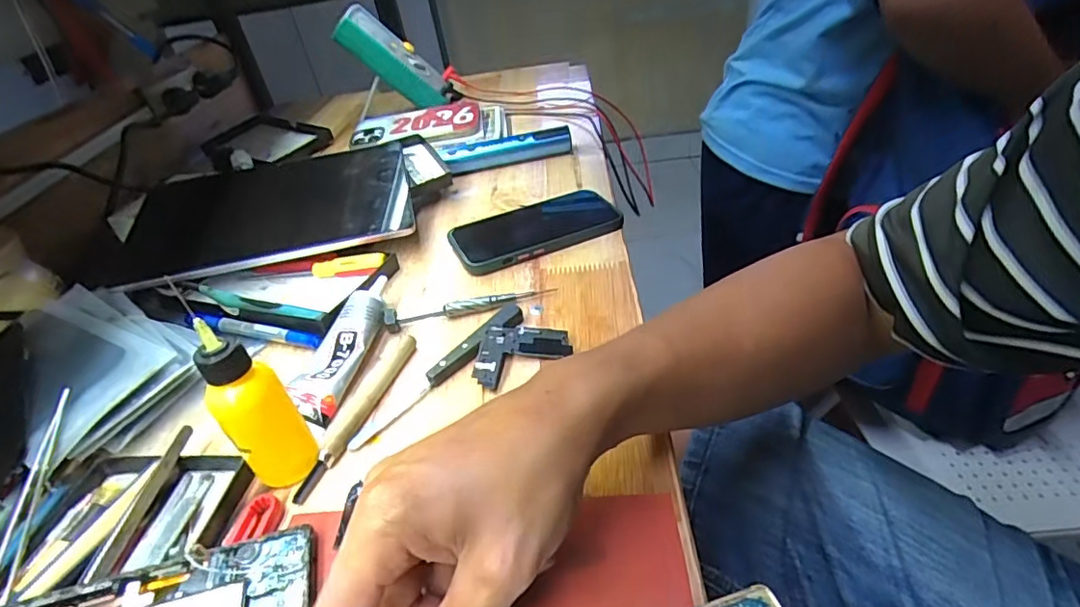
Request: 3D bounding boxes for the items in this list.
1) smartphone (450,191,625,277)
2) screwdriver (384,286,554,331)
[{"bbox_3d":[-0.007,-0.067,0.492,0.142,0.019,0.078,-22,39,-16],"label":"smartphone"},{"bbox_3d":[-0.052,0.000,0.408,0.125,0.014,0.010,-16,37,-8],"label":"screwdriver"}]

